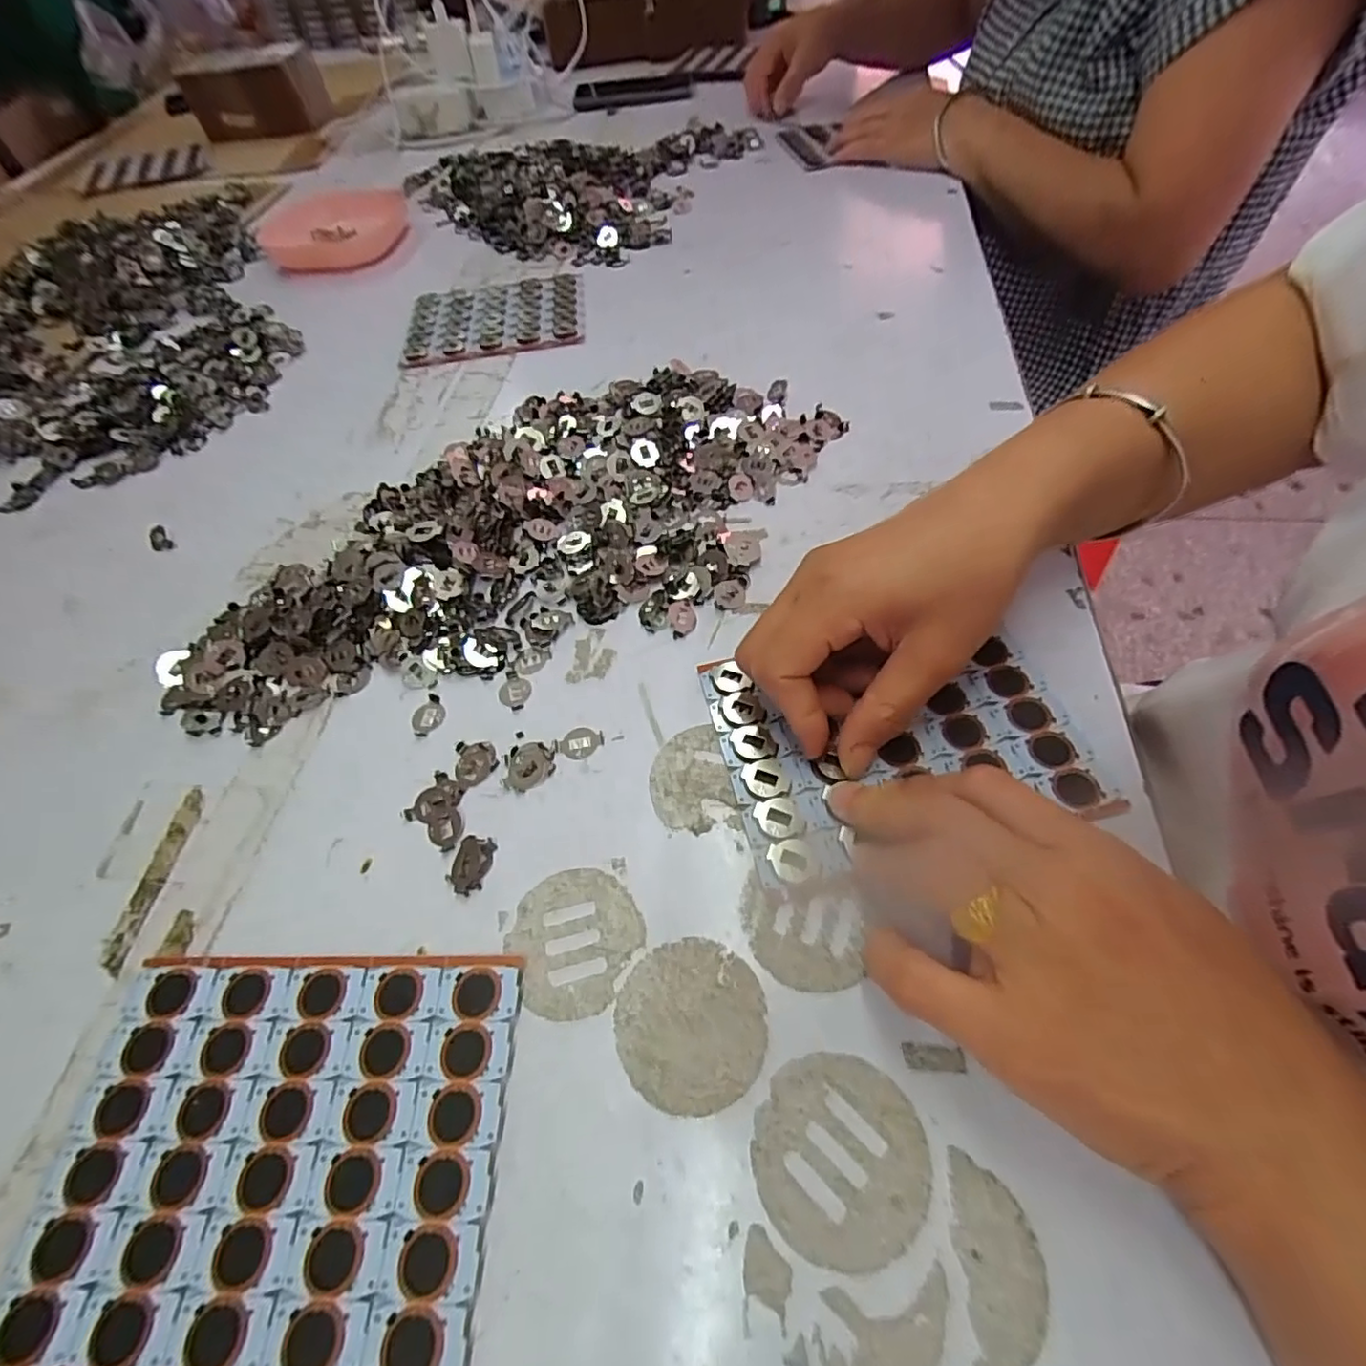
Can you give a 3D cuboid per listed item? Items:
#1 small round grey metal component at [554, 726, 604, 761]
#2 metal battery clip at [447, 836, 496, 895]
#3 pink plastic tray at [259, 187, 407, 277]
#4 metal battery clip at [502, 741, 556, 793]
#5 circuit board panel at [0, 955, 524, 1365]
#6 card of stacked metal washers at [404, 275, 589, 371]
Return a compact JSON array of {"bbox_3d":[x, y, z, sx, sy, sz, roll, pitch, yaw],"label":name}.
[{"bbox_3d":[-0.048,0.027,0.286,0.022,0.004,0.016,-5,56,2],"label":"small round grey metal component"},{"bbox_3d":[-0.089,0.076,0.258,0.015,0.004,0.024,7,57,10],"label":"metal battery clip"},{"bbox_3d":[-0.367,-0.473,0.640,0.157,0.020,0.147,-10,56,-2],"label":"pink plastic tray"},{"bbox_3d":[-0.070,0.037,0.282,0.023,0.004,0.023,-4,56,3],"label":"metal battery clip"},{"bbox_3d":[-0.138,0.155,0.208,0.151,0.004,0.115,-3,56,5],"label":"circuit board panel"},{"bbox_3d":[-0.160,-0.311,0.523,0.149,0.007,0.120,-12,56,-3],"label":"card of stacked metal washers"}]

